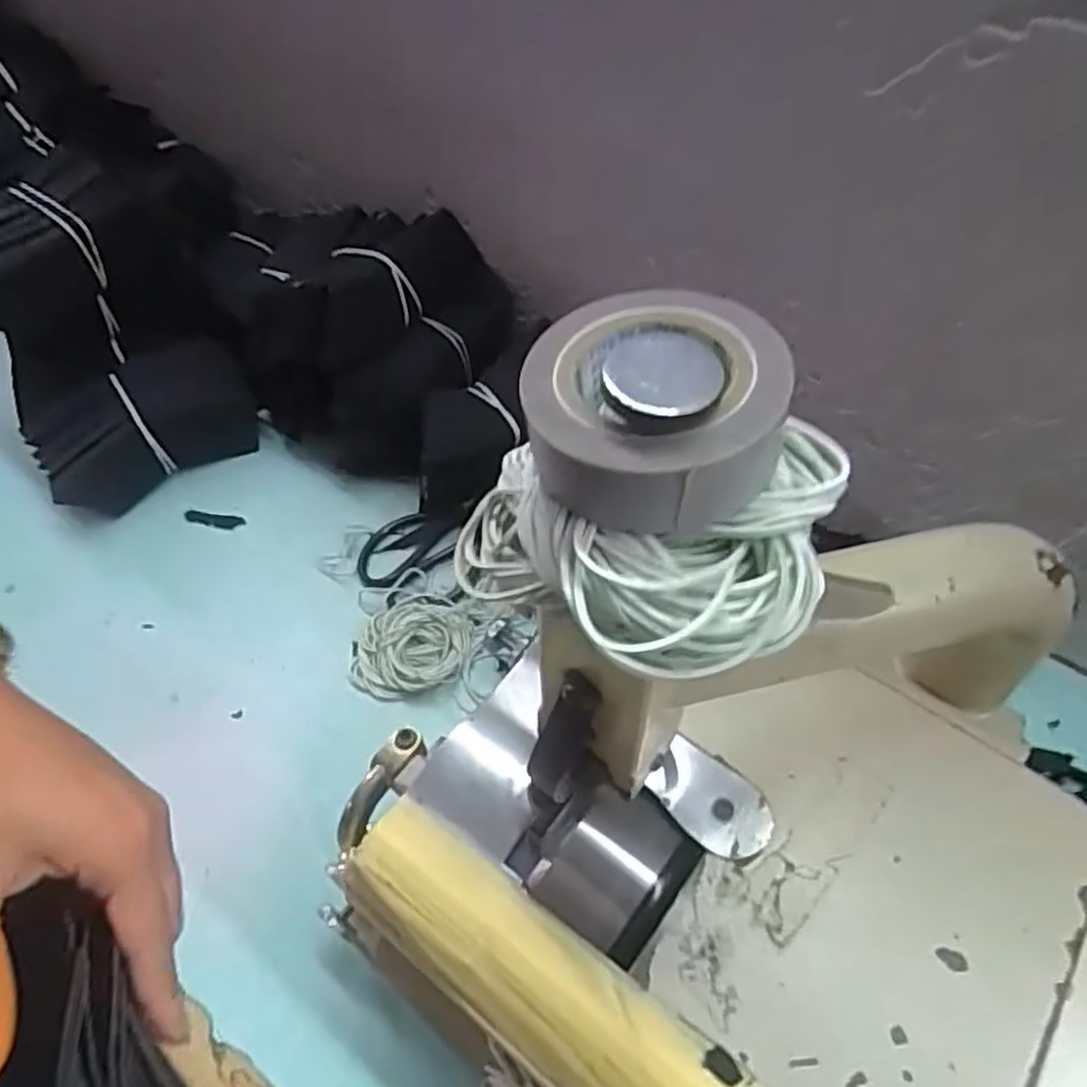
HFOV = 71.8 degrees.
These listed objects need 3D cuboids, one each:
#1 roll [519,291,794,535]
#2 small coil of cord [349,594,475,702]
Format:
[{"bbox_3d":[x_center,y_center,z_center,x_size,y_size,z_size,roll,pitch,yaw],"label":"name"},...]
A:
[{"bbox_3d":[0.023,-0.028,0.160,0.053,0.027,0.050,-1,55,2],"label":"roll"},{"bbox_3d":[-0.092,0.069,0.519,0.078,0.019,0.076,-1,55,2],"label":"small coil of cord"}]

